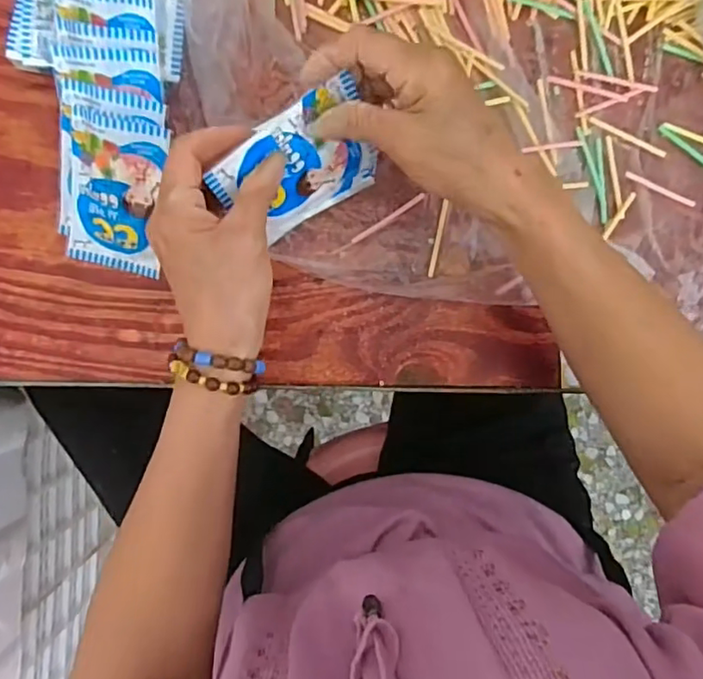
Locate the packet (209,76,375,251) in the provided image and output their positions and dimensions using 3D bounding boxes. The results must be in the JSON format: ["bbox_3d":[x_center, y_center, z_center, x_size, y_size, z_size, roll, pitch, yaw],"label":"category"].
[{"bbox_3d":[-0.032,-0.107,0.377,0.103,0.091,0.020,-36,58,-6],"label":"packet"}]

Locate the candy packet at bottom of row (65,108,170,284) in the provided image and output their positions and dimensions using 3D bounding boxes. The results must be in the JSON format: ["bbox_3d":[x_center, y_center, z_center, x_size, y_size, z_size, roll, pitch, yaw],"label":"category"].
[{"bbox_3d":[-0.160,-0.097,0.396,0.062,0.018,0.103,15,118,2],"label":"candy packet at bottom of row"}]

